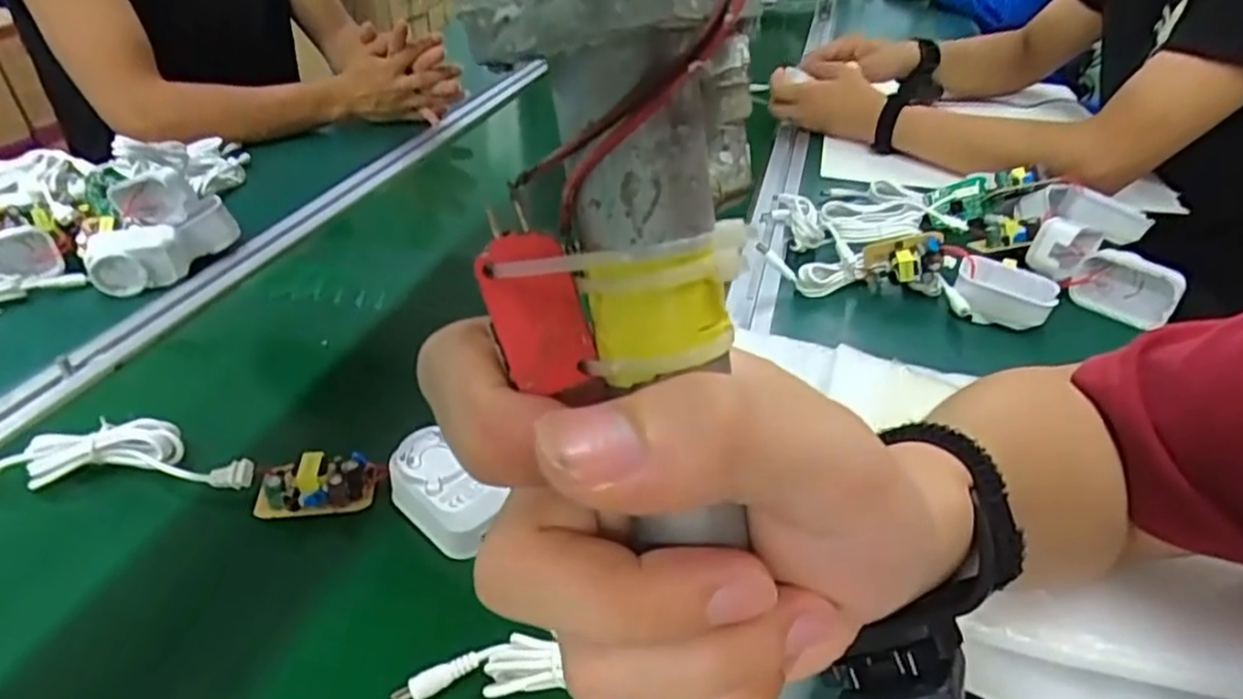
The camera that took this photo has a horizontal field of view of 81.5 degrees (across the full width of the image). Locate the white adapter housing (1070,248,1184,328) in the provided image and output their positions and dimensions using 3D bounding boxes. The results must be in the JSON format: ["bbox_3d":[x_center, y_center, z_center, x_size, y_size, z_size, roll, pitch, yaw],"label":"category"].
[{"bbox_3d":[0.401,-0.048,0.573,0.024,0.050,0.069,-28,43,-33],"label":"white adapter housing"}]

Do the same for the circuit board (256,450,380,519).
[{"bbox_3d":[-0.170,0.075,0.404,0.060,0.023,0.028,-9,36,-12],"label":"circuit board"}]

